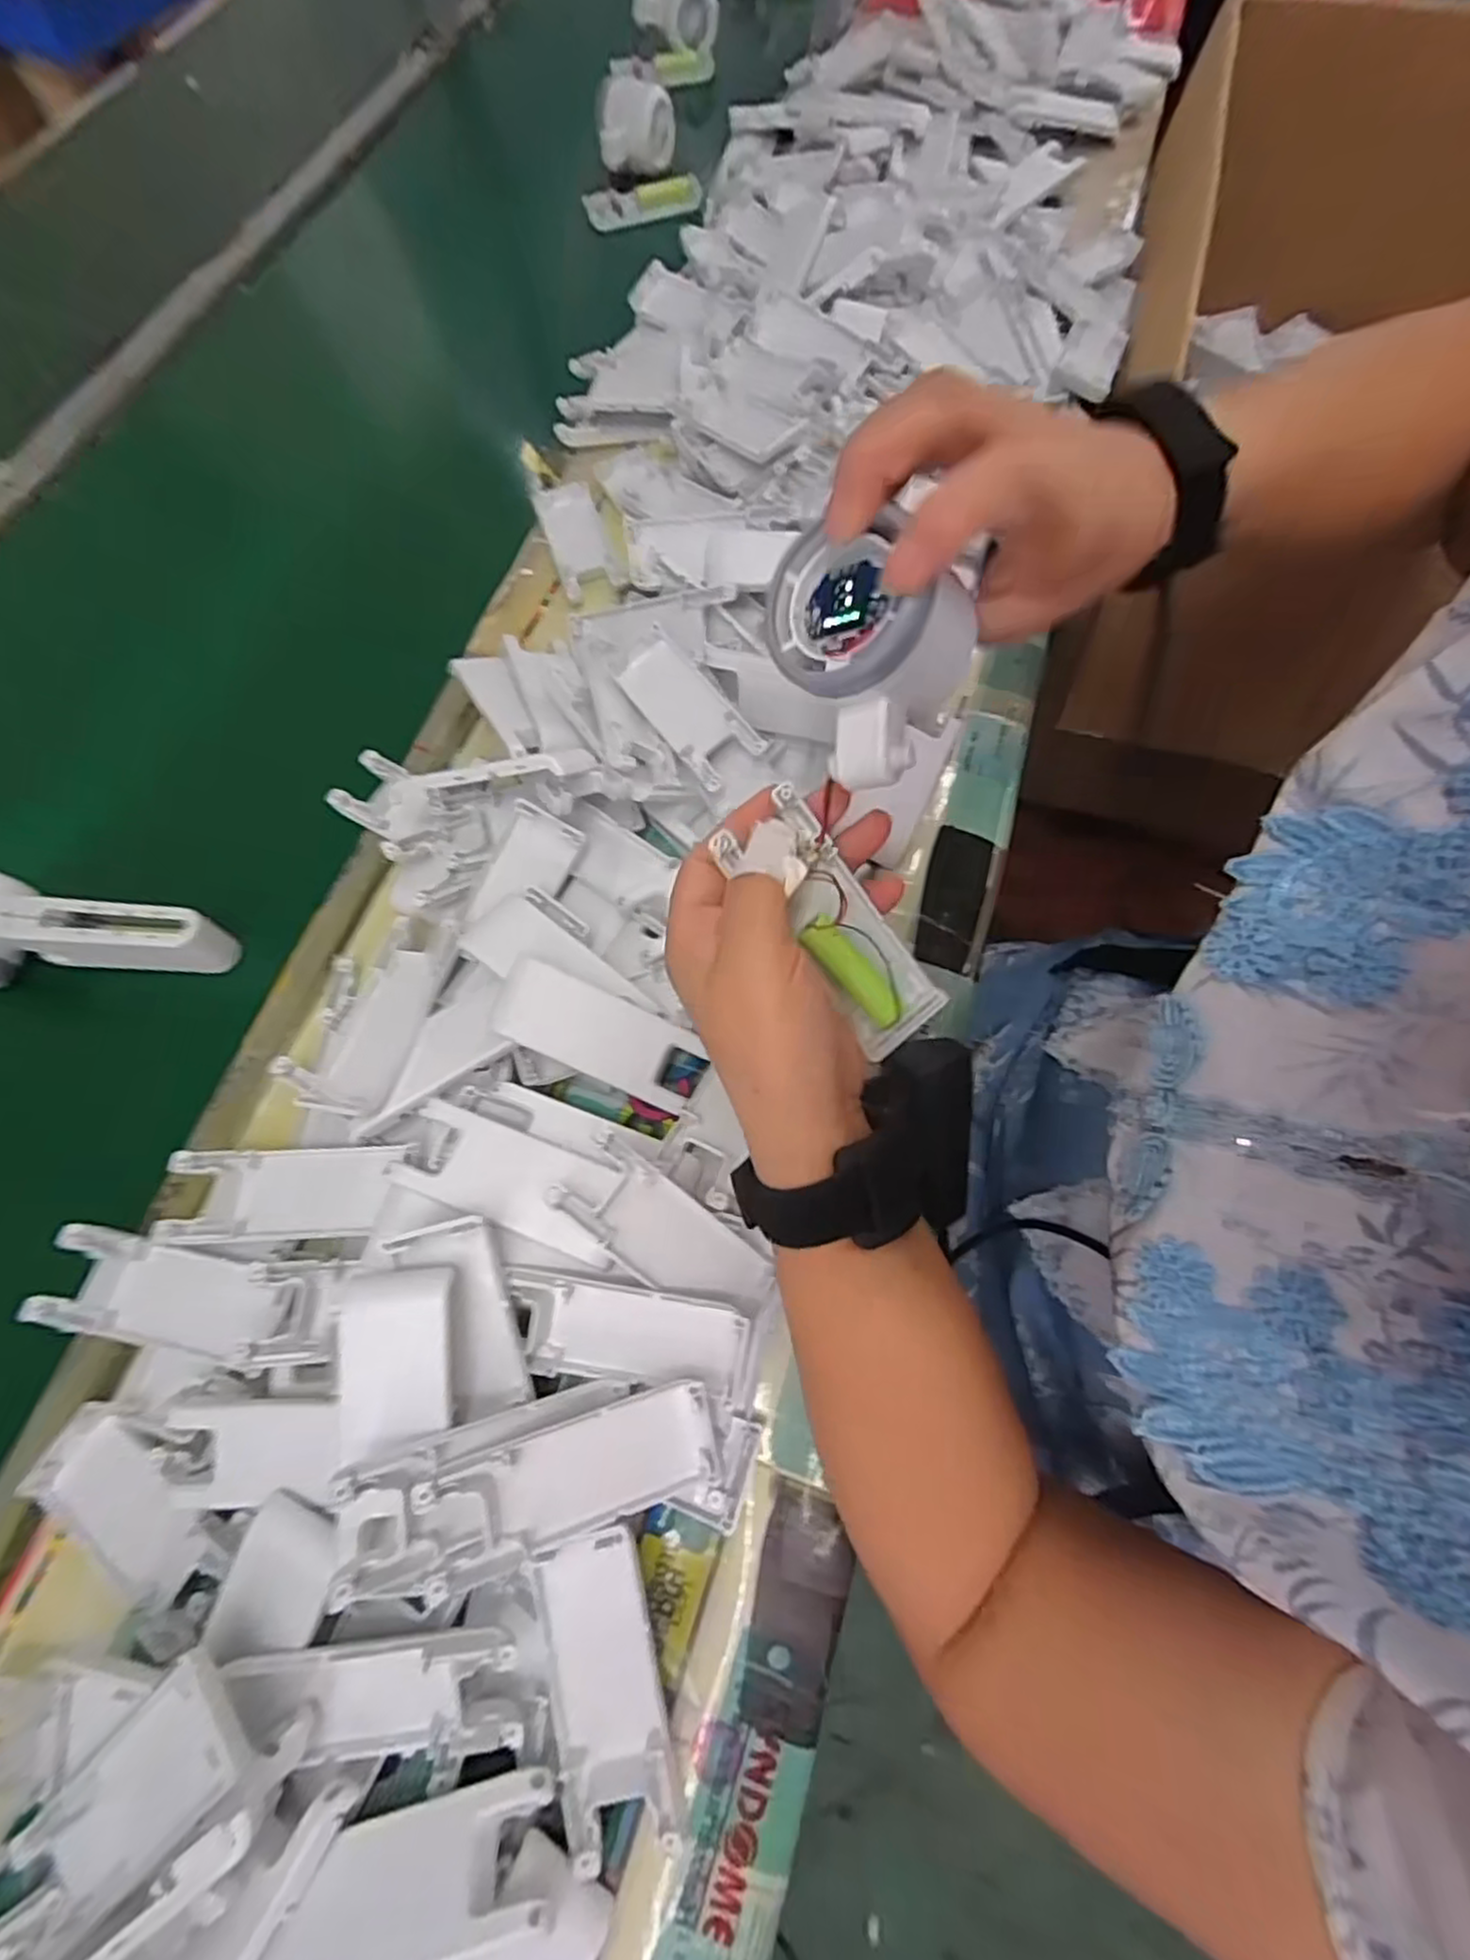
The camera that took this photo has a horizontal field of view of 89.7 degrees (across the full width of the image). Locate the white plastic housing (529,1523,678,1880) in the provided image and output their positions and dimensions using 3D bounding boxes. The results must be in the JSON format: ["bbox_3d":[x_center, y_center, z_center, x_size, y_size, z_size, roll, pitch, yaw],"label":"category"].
[{"bbox_3d":[-0.049,0.255,0.270,0.045,0.023,0.103,-9,83,-2],"label":"white plastic housing"}]

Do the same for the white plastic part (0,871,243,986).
[{"bbox_3d":[-0.358,-0.021,0.390,0.152,0.049,0.057,8,69,5],"label":"white plastic part"}]

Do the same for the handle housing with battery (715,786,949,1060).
[{"bbox_3d":[0.039,-0.021,0.276,0.039,0.029,0.101,-44,109,-14],"label":"handle housing with battery"}]

